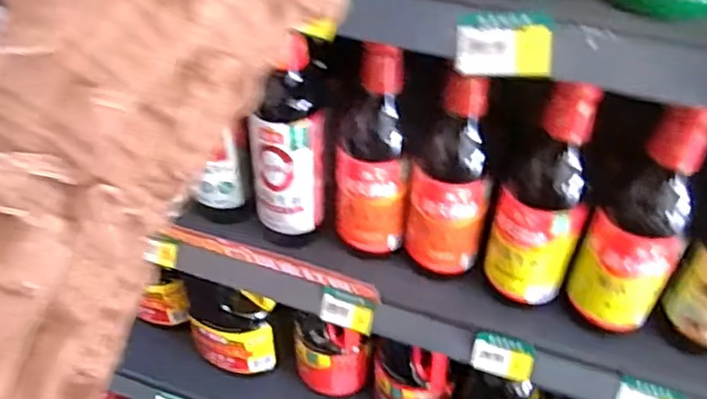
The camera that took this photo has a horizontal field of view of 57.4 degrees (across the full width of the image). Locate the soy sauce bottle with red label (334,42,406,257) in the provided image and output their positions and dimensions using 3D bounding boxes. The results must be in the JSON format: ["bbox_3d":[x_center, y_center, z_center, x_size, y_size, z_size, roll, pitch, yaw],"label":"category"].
[{"bbox_3d":[0.013,-0.033,0.557,0.064,0.198,0.054,-5,45,-5],"label":"soy sauce bottle with red label"}]

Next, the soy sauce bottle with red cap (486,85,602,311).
[{"bbox_3d":[0.158,-0.009,0.525,0.071,0.202,0.083,17,48,16],"label":"soy sauce bottle with red cap"}]

